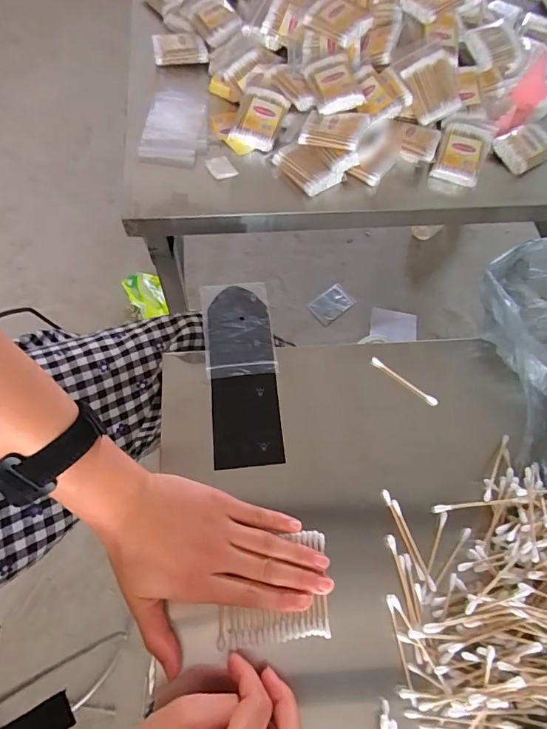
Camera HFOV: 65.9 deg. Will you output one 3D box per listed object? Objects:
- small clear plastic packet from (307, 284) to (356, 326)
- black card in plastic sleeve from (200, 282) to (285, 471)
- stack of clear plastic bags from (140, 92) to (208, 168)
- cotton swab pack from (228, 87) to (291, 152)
[{"bbox_3d":[0.138,-0.142,0.995,0.107,0.008,0.068,-39,75,-18],"label":"small clear plastic packet"},{"bbox_3d":[-0.029,0.003,0.397,0.065,0.010,0.184,-6,67,-6],"label":"black card in plastic sleeve"},{"bbox_3d":[-0.122,-0.305,0.534,0.077,0.015,0.134,3,67,-3],"label":"stack of clear plastic bags"},{"bbox_3d":[-0.018,-0.306,0.528,0.060,0.037,0.068,12,67,1],"label":"cotton swab pack"}]

